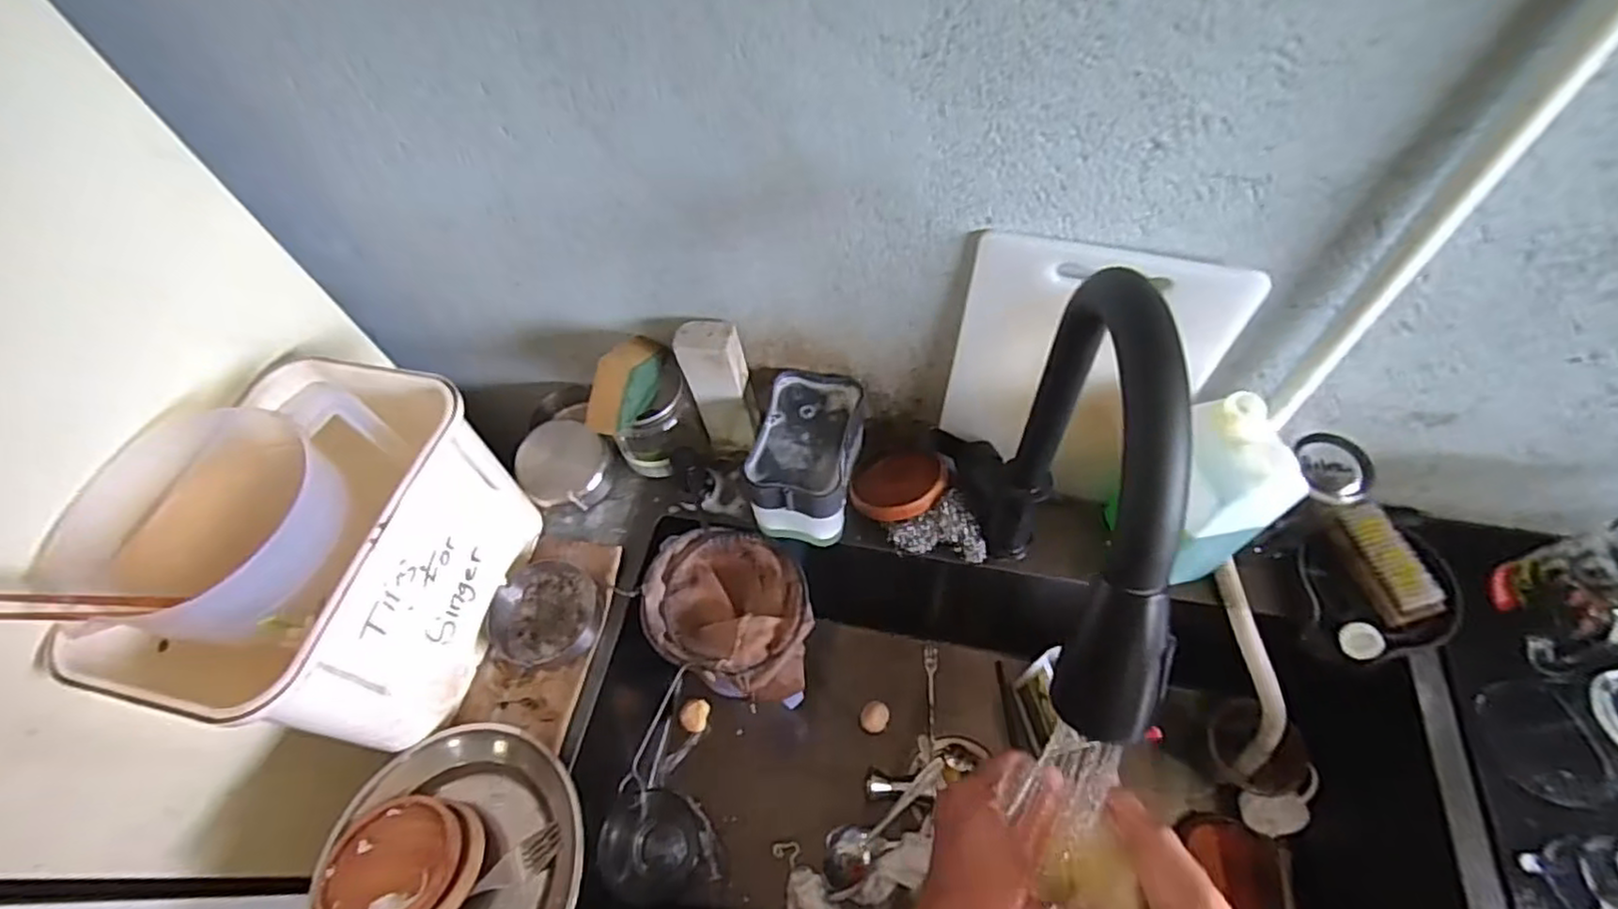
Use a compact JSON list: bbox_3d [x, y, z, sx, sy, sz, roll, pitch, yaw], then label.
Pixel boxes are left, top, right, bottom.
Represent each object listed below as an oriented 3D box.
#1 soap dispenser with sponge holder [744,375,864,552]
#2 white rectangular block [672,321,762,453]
[{"bbox_3d":[-0.001,0.001,0.663,0.087,0.084,0.138,10,59,8],"label":"soap dispenser with sponge holder"},{"bbox_3d":[-0.087,-0.063,0.684,0.063,0.168,0.042,0,58,3],"label":"white rectangular block"}]

